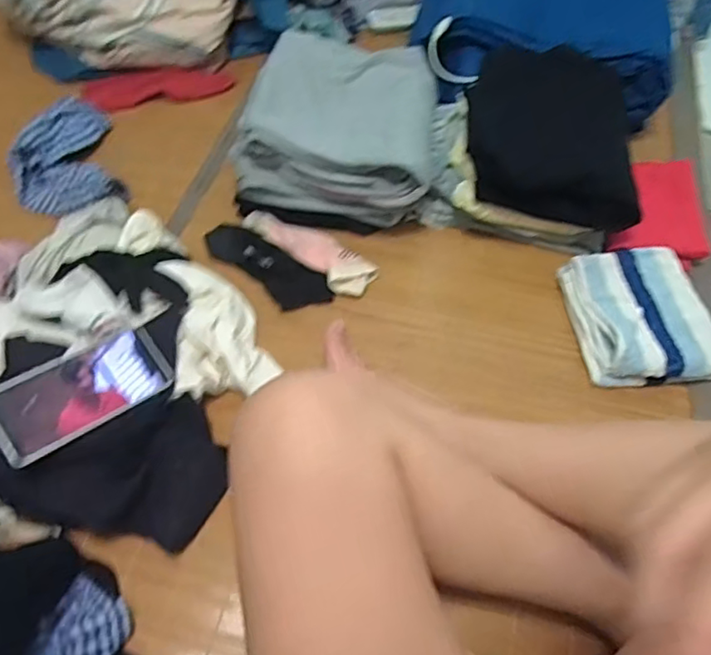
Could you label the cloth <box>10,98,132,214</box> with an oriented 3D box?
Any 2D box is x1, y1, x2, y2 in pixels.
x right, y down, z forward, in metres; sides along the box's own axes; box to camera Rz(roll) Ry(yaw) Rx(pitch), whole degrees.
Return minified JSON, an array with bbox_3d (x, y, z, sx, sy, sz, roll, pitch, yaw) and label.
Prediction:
[{"bbox_3d":[-0.439,-0.257,0.897,0.145,0.067,0.236,-18,57,-12],"label":"cloth"}]

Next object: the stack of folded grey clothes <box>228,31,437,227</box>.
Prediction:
[{"bbox_3d":[-0.006,-0.297,0.847,0.251,0.108,0.270,9,56,6],"label":"stack of folded grey clothes"}]

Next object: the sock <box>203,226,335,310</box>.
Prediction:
[{"bbox_3d":[-0.122,-0.081,0.800,0.193,0.015,0.062,32,77,15],"label":"sock"}]

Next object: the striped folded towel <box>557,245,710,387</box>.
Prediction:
[{"bbox_3d":[0.367,-0.016,0.761,0.172,0.055,0.183,-6,55,-4],"label":"striped folded towel"}]

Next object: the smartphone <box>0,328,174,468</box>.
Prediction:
[{"bbox_3d":[-0.273,0.062,0.598,0.170,0.008,0.081,-31,85,-35],"label":"smartphone"}]

